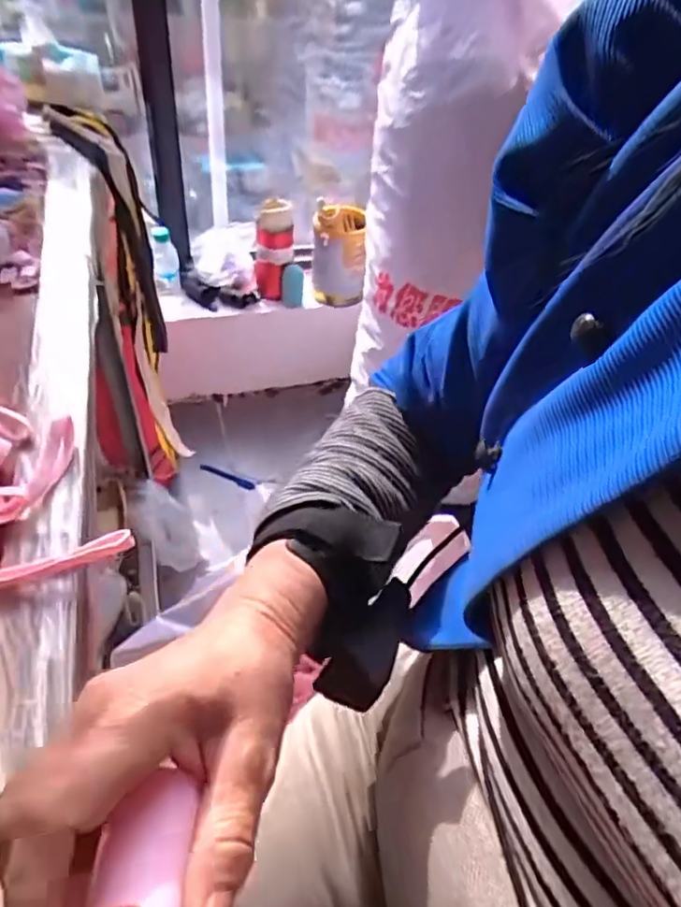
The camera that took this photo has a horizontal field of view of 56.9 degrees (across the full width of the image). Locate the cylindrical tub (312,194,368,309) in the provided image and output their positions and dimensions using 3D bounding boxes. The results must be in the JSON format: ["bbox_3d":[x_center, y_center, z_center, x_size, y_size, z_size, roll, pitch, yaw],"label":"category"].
[{"bbox_3d":[-0.005,-0.434,1.386,0.109,0.199,0.109,0,44,-6],"label":"cylindrical tub"}]

